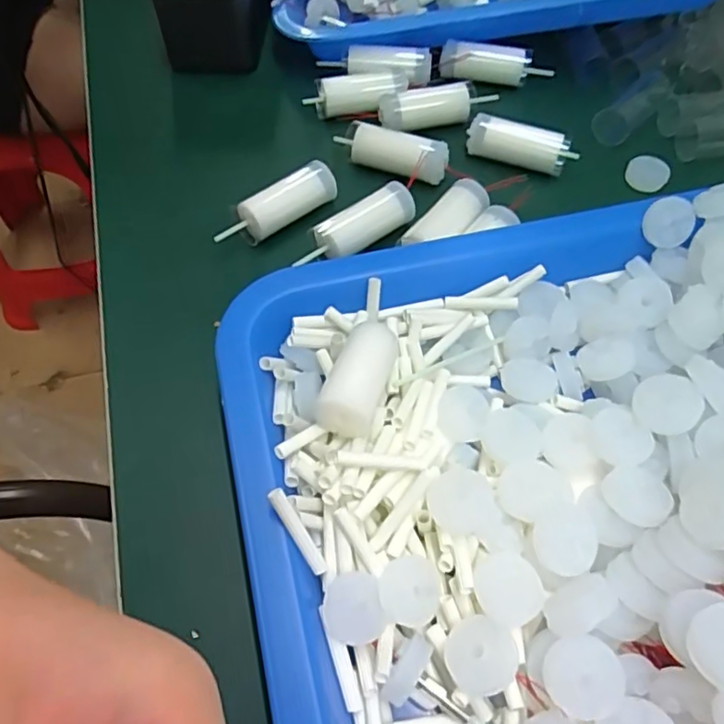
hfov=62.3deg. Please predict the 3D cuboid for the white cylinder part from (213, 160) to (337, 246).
[{"bbox_3d":[-0.041,-0.076,0.294,0.065,0.016,0.014,-36,65,-20],"label":"white cylinder part"}]

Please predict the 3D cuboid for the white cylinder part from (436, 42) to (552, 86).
[{"bbox_3d":[0.080,-0.180,0.359,0.065,0.021,0.017,1,58,1],"label":"white cylinder part"}]

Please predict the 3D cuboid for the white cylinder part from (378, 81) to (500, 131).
[{"bbox_3d":[0.043,-0.146,0.340,0.070,0.015,0.016,-15,59,-9],"label":"white cylinder part"}]

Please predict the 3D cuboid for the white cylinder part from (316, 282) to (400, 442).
[{"bbox_3d":[0.003,-0.005,0.219,0.020,0.020,0.067,15,60,9],"label":"white cylinder part"}]

